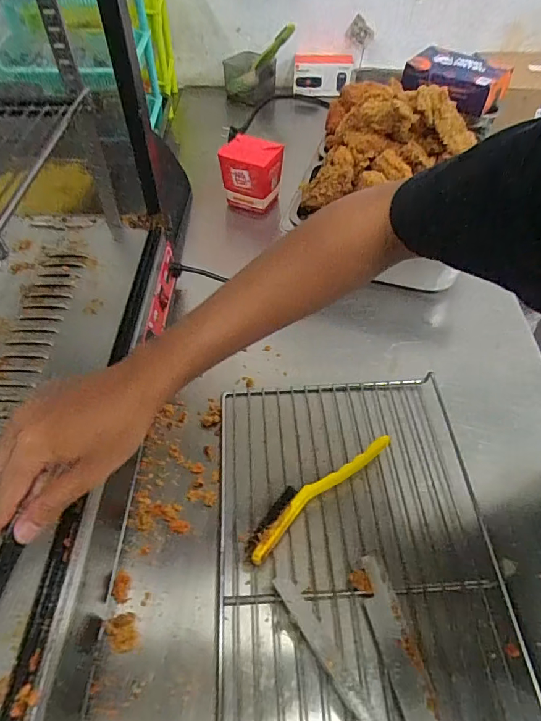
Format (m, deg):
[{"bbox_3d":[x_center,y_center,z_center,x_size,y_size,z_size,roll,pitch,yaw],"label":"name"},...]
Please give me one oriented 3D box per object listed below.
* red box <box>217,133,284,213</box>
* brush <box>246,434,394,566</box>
[{"bbox_3d":[-0.037,-0.369,0.885,0.116,0.130,0.088,13,53,9],"label":"red box"},{"bbox_3d":[0.054,0.157,0.531,0.219,0.033,0.039,-34,60,-24],"label":"brush"}]

